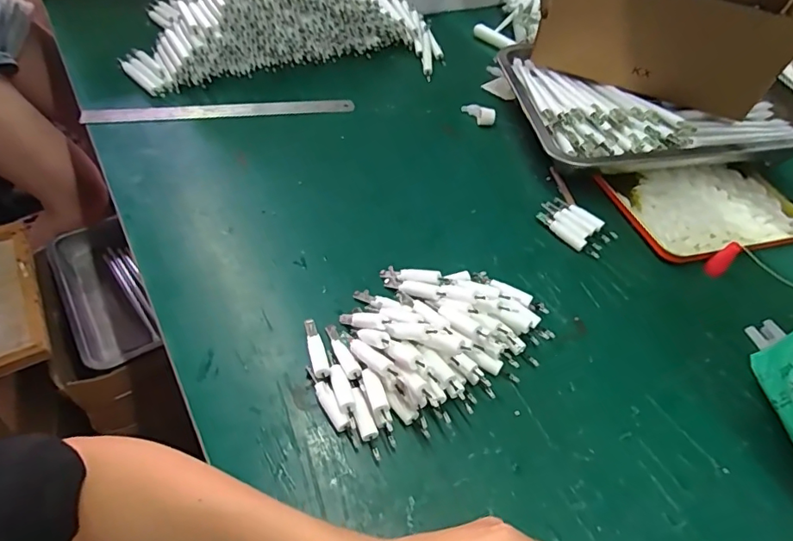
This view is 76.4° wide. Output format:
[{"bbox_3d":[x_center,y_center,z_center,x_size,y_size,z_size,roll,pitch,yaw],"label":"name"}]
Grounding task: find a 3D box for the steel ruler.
[{"bbox_3d":[-0.223,-0.204,0.645,0.329,0.007,0.022,-6,51,-9],"label":"steel ruler"}]

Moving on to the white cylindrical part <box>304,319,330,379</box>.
[{"bbox_3d":[-0.067,0.064,0.417,0.013,0.011,0.059,-12,52,-14],"label":"white cylindrical part"}]

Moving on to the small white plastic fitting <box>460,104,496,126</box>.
[{"bbox_3d":[0.108,-0.211,0.669,0.017,0.020,0.049,-33,60,-28],"label":"small white plastic fitting"}]

